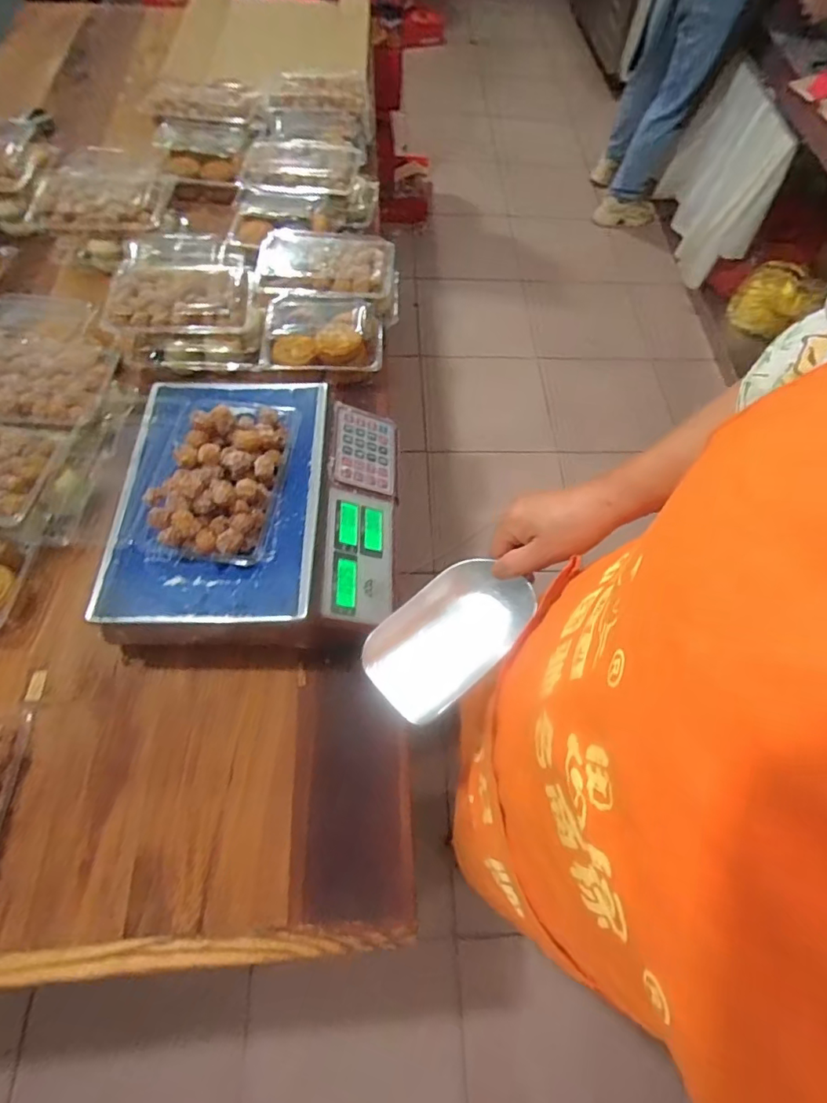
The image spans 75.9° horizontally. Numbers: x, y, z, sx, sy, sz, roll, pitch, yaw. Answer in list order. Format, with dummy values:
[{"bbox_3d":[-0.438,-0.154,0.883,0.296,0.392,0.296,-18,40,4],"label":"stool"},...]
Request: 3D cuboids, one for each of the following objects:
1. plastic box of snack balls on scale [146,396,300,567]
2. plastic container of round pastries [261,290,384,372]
[{"bbox_3d":[-0.224,-0.096,0.602,0.132,0.058,0.226,7,63,0],"label":"plastic box of snack balls on scale"},{"bbox_3d":[-0.137,-0.337,0.816,0.173,0.067,0.117,1,63,-3],"label":"plastic container of round pastries"}]

